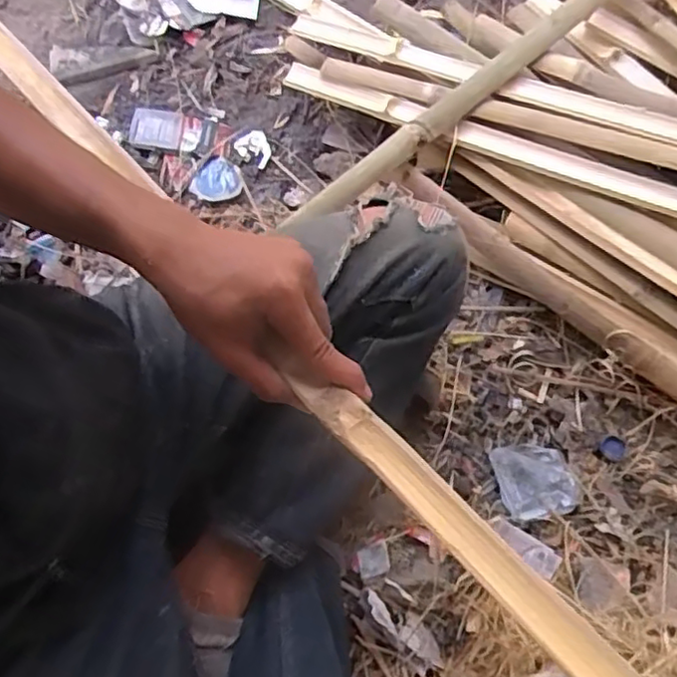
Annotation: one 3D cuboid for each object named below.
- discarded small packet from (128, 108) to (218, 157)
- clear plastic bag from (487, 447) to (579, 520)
[{"bbox_3d":[-0.231,-0.289,0.910,0.116,0.022,0.058,10,70,3],"label":"discarded small packet"},{"bbox_3d":[0.231,0.166,0.762,0.089,0.023,0.085,-8,70,-3],"label":"clear plastic bag"}]

